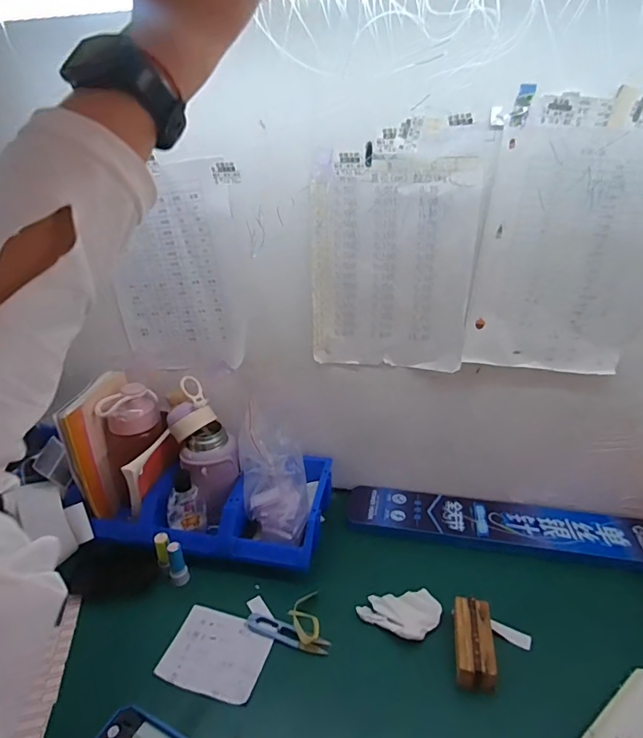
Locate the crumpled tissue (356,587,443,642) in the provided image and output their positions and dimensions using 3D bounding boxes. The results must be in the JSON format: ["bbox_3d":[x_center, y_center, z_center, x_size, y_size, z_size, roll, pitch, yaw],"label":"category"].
[{"bbox_3d":[0.099,0.302,0.565,0.098,0.012,0.062,-6,26,-9],"label":"crumpled tissue"}]

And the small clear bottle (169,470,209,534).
[{"bbox_3d":[-0.194,0.191,0.658,0.054,0.098,0.030,-12,27,-20],"label":"small clear bottle"}]

